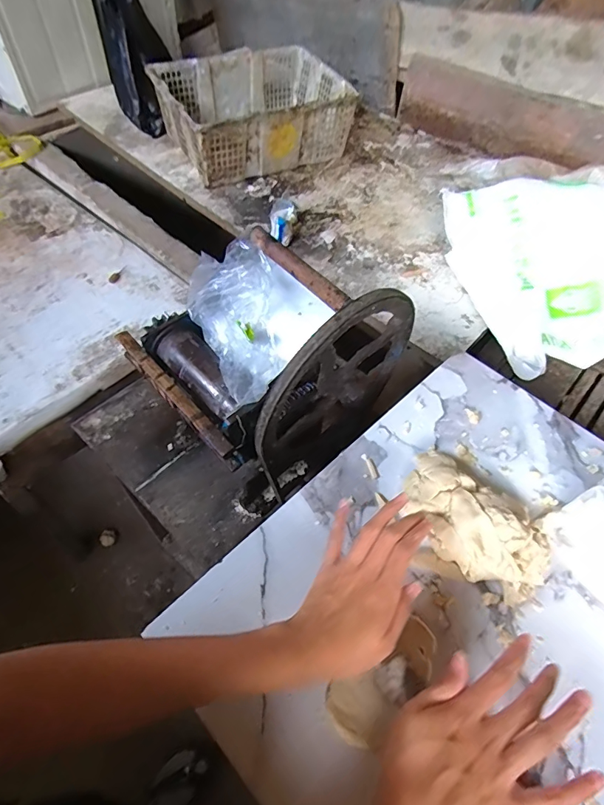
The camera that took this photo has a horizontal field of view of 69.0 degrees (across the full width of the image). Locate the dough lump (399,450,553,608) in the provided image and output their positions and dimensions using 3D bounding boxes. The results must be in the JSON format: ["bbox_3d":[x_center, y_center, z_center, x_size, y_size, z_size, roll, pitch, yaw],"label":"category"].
[{"bbox_3d":[0.167,0.108,0.423,0.092,0.062,0.157,-32,61,-23],"label":"dough lump"}]

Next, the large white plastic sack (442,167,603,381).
[{"bbox_3d":[0.627,-0.240,0.854,0.654,0.206,0.398,6,56,0],"label":"large white plastic sack"}]

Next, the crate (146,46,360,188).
[{"bbox_3d":[-0.129,-0.794,1.216,0.474,0.164,0.334,-26,62,-19],"label":"crate"}]

